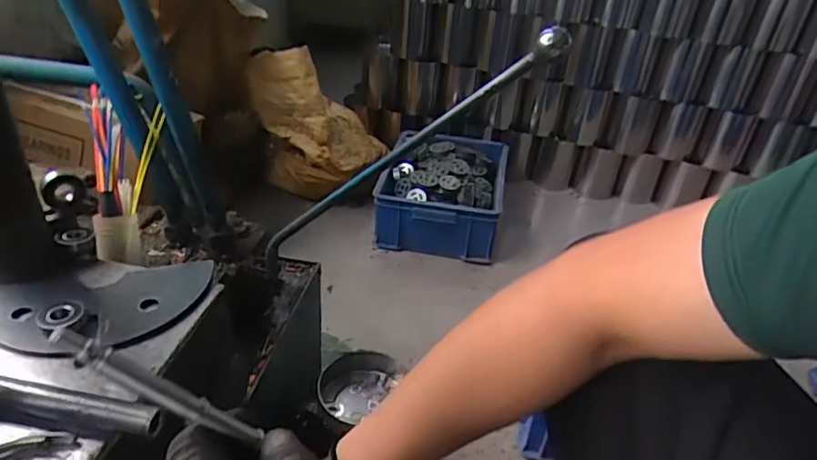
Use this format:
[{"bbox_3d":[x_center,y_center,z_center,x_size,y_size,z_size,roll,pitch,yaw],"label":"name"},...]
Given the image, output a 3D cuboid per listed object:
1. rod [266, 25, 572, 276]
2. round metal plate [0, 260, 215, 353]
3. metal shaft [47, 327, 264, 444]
[{"bbox_3d":[-0.026,-0.058,0.583,0.034,0.437,0.028,49,34,-13],"label":"rod"},{"bbox_3d":[-0.270,0.062,0.482,0.185,0.014,0.093,-5,34,-15],"label":"round metal plate"},{"bbox_3d":[-0.116,0.079,0.271,0.008,0.118,0.009,-38,36,10],"label":"metal shaft"}]

